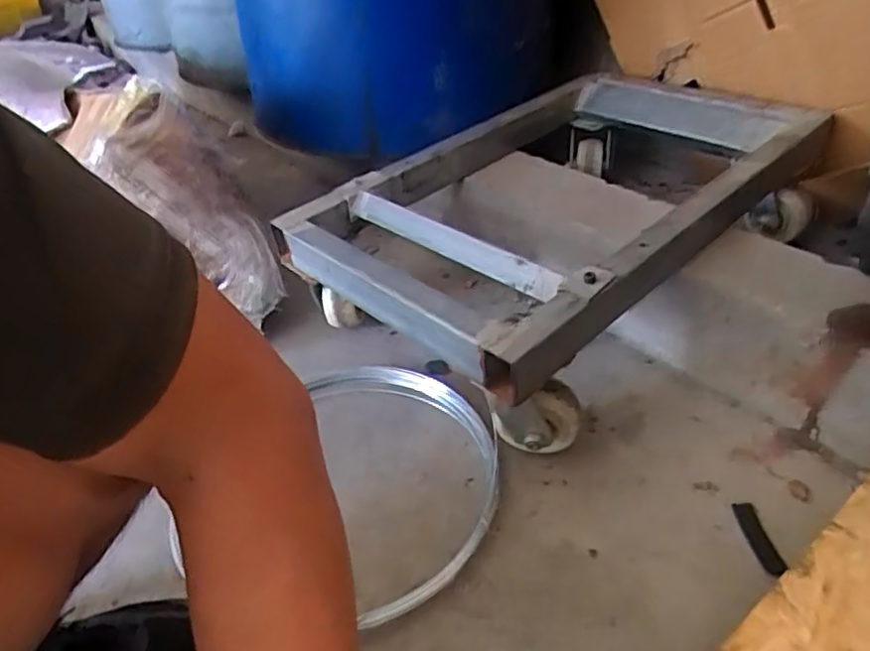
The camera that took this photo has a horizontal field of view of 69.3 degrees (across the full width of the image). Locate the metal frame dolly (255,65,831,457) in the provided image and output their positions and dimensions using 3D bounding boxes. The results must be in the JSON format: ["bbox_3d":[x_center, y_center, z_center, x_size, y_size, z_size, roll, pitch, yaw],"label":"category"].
[{"bbox_3d":[0.189,-0.145,0.910,0.709,0.179,0.458,-30,43,-27],"label":"metal frame dolly"}]

